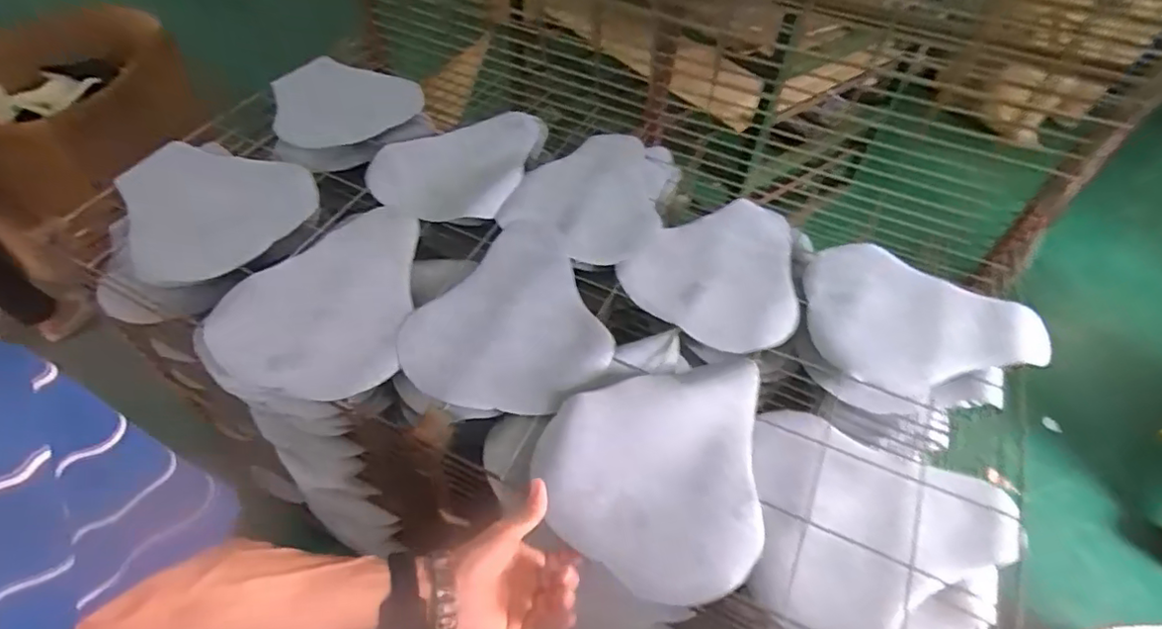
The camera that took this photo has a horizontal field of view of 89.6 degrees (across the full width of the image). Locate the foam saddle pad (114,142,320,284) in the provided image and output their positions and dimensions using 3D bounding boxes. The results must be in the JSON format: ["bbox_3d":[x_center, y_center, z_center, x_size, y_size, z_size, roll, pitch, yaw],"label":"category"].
[{"bbox_3d":[-0.515,-0.153,0.819,0.231,0.056,0.241,-34,60,-28],"label":"foam saddle pad"}]

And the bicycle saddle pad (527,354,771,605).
[{"bbox_3d":[0.075,0.163,0.633,0.231,0.048,0.275,7,50,1],"label":"bicycle saddle pad"}]

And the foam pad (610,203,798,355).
[{"bbox_3d":[0.214,-0.069,0.813,0.222,0.009,0.274,35,56,23],"label":"foam pad"}]

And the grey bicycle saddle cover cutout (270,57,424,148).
[{"bbox_3d":[-0.501,-0.426,1.197,0.439,0.184,0.015,-1,61,35],"label":"grey bicycle saddle cover cutout"}]

